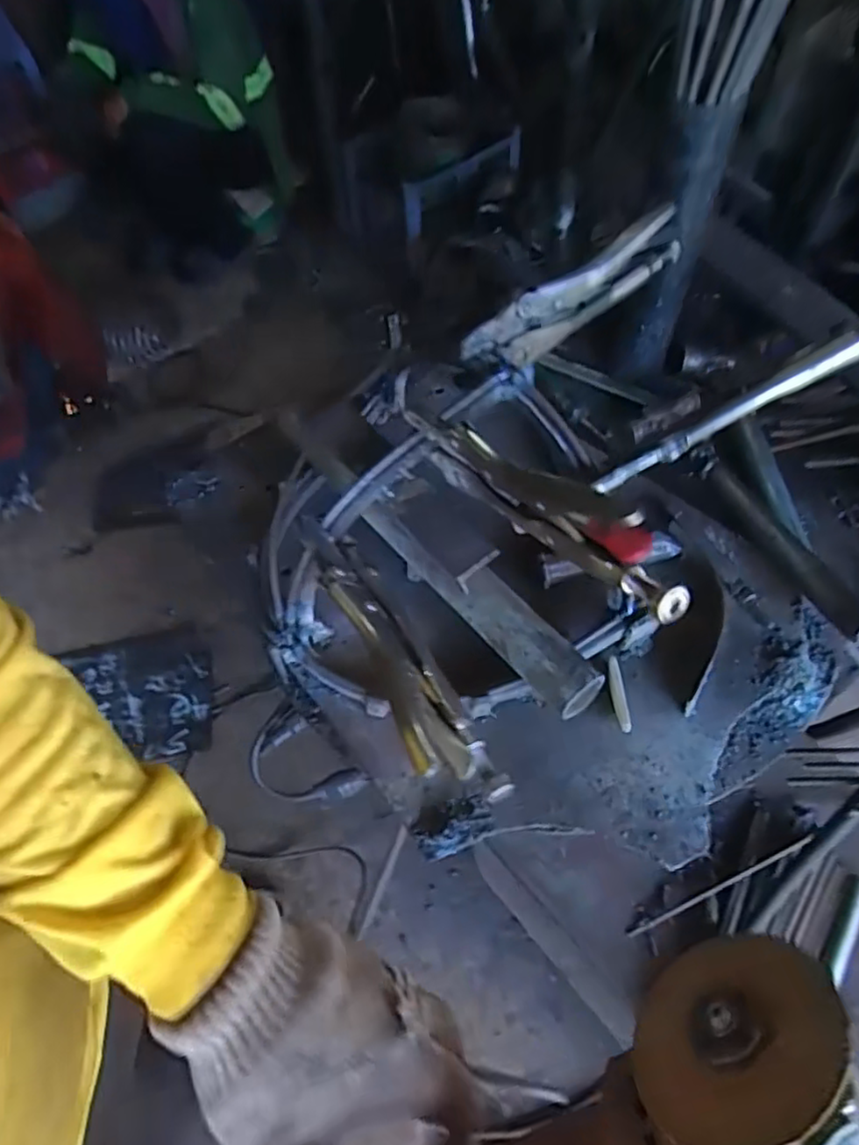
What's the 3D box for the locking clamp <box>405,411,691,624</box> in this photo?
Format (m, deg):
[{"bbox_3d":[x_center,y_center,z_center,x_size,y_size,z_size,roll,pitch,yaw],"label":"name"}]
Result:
[{"bbox_3d":[0.042,-0.039,0.311,0.014,0.050,0.173,-33,43,-16],"label":"locking clamp"}]

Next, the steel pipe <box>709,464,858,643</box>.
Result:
[{"bbox_3d":[0.235,-0.013,0.452,0.015,0.025,0.149,-20,54,-11],"label":"steel pipe"}]

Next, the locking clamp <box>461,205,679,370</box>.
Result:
[{"bbox_3d":[0.091,-0.169,0.413,0.171,0.046,0.021,-36,64,-16],"label":"locking clamp"}]

